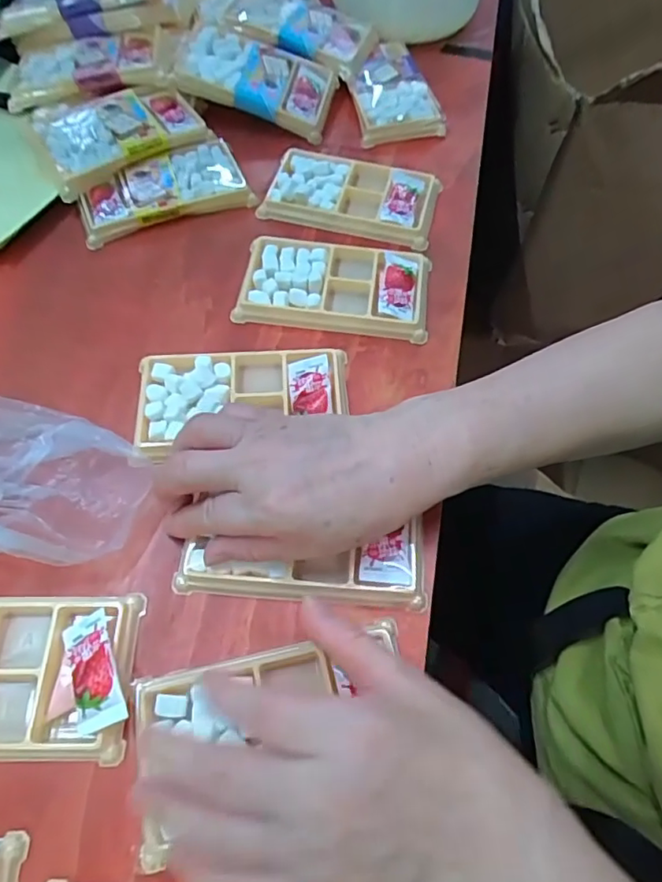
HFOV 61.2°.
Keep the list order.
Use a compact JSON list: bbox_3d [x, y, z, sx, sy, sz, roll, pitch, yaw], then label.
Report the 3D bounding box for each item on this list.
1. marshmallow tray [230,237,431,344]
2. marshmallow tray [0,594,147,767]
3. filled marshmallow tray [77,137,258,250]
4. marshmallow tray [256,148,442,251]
[{"bbox_3d":[0.004,-0.115,0.413,0.135,0.014,0.076,8,62,3],"label":"marshmallow tray"},{"bbox_3d":[-0.166,0.116,0.280,0.133,0.020,0.075,0,61,-1],"label":"marshmallow tray"},{"bbox_3d":[-0.138,-0.205,0.458,0.132,0.021,0.070,-19,63,-11],"label":"filled marshmallow tray"},{"bbox_3d":[0.017,-0.205,0.459,0.137,0.017,0.077,13,62,6],"label":"marshmallow tray"}]

